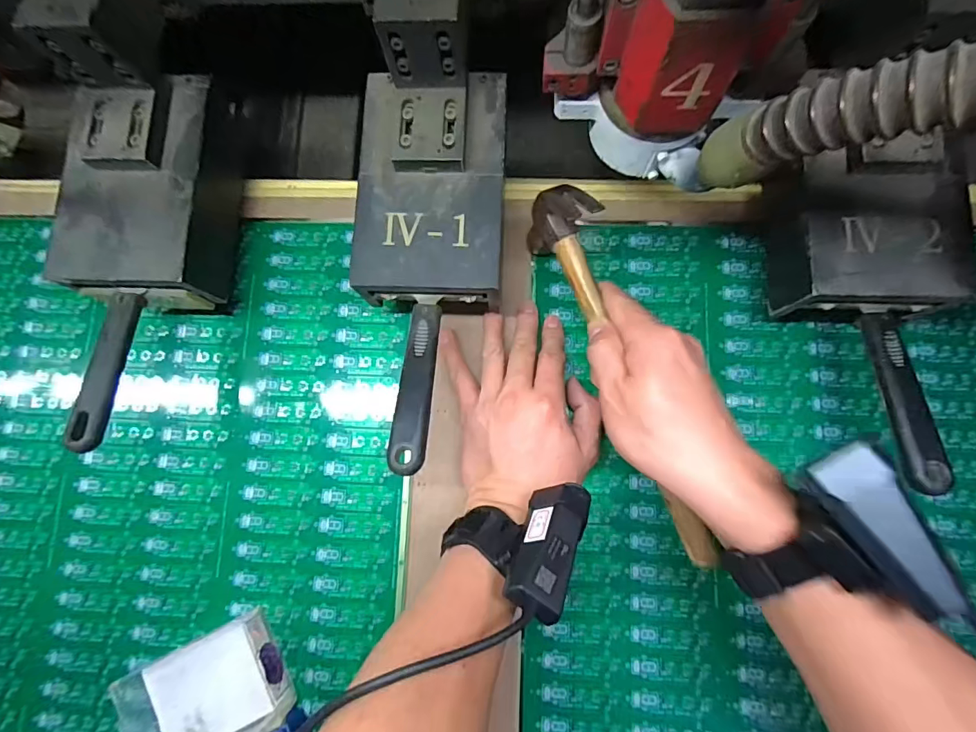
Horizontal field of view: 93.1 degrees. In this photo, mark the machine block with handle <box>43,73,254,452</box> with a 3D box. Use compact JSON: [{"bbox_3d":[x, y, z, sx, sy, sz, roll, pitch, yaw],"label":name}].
[{"bbox_3d":[-0.266,-0.080,0.370,0.097,0.100,0.271,4,81,4],"label":"machine block with handle"}]

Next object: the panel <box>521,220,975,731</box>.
[{"bbox_3d":[0.252,0.156,0.352,0.438,0.007,0.548,2,81,3],"label":"panel"}]

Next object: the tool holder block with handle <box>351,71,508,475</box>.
[{"bbox_3d":[-0.043,-0.074,0.326,0.104,0.046,0.277,2,81,3],"label":"tool holder block with handle"}]

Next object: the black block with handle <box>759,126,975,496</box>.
[{"bbox_3d":[0.268,-0.038,0.328,0.112,0.085,0.231,-3,81,3],"label":"black block with handle"}]

